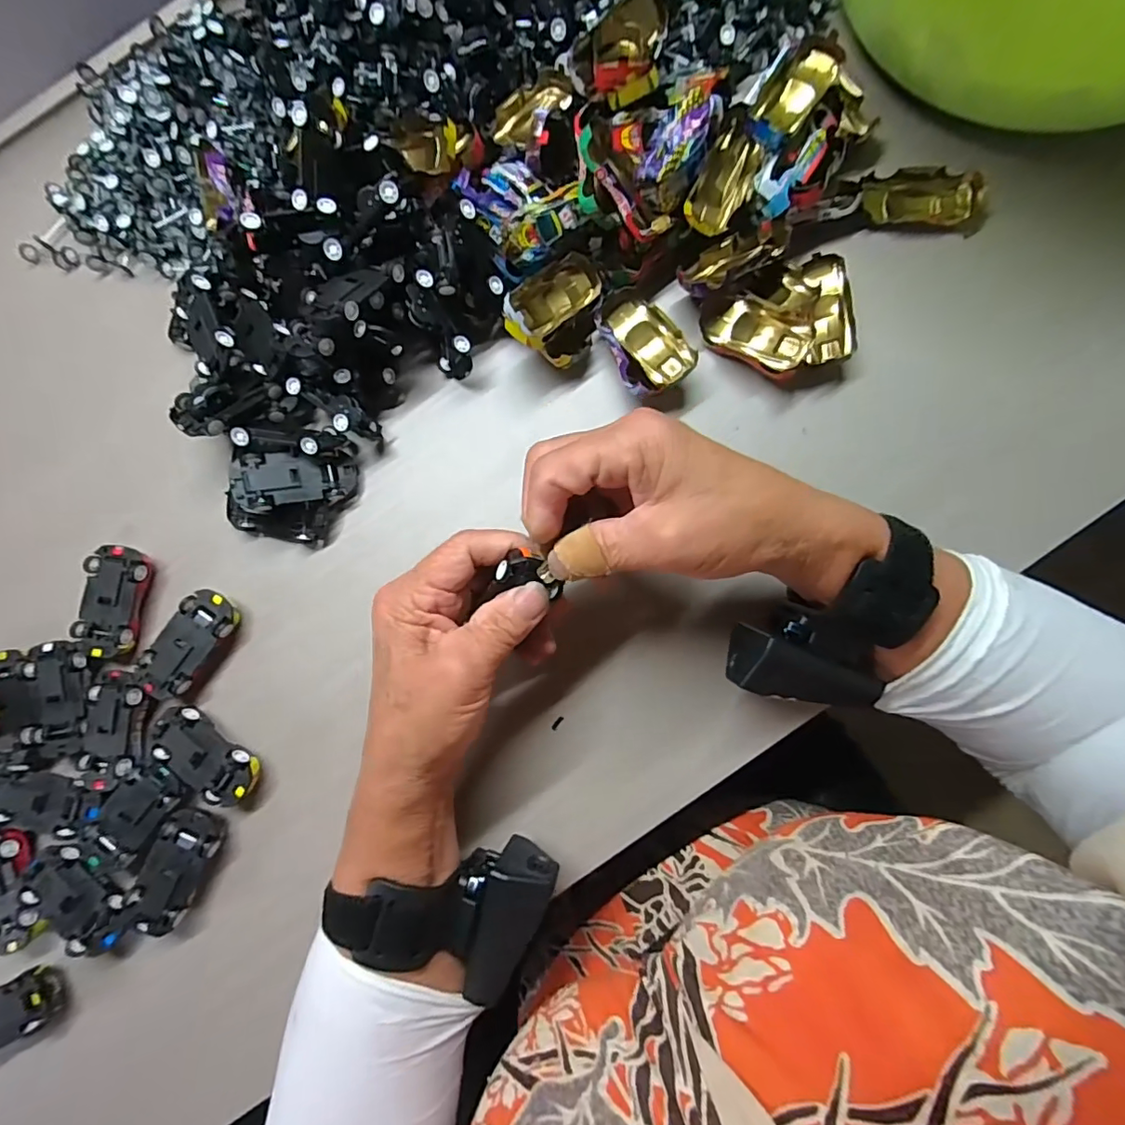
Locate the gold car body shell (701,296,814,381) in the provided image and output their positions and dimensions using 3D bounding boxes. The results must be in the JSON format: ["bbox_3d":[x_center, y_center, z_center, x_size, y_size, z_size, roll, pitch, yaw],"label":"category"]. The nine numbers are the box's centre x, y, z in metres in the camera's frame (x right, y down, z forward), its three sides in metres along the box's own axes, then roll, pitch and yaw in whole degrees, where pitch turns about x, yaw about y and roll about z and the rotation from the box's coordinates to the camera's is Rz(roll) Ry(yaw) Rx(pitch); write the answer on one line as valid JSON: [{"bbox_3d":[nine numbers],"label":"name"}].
[{"bbox_3d":[0.111,-0.130,0.304,0.061,0.026,0.034,26,86,5],"label":"gold car body shell"}]

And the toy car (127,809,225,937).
[{"bbox_3d":[-0.211,0.167,0.293,0.030,0.020,0.061,23,86,5],"label":"toy car"}]

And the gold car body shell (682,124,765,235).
[{"bbox_3d":[0.092,-0.218,0.310,0.027,0.022,0.059,28,86,5],"label":"gold car body shell"}]

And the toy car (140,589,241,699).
[{"bbox_3d":[-0.215,0.047,0.310,0.030,0.021,0.064,35,87,6],"label":"toy car"}]

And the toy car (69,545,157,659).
[{"bbox_3d":[-0.267,0.023,0.320,0.032,0.022,0.064,9,85,4],"label":"toy car"}]

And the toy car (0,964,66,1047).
[{"bbox_3d":[-0.304,0.246,0.291,0.059,0.020,0.030,-27,83,0],"label":"toy car"}]

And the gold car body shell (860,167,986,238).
[{"bbox_3d":[0.219,-0.219,0.321,0.070,0.017,0.032,4,84,3],"label":"gold car body shell"}]

